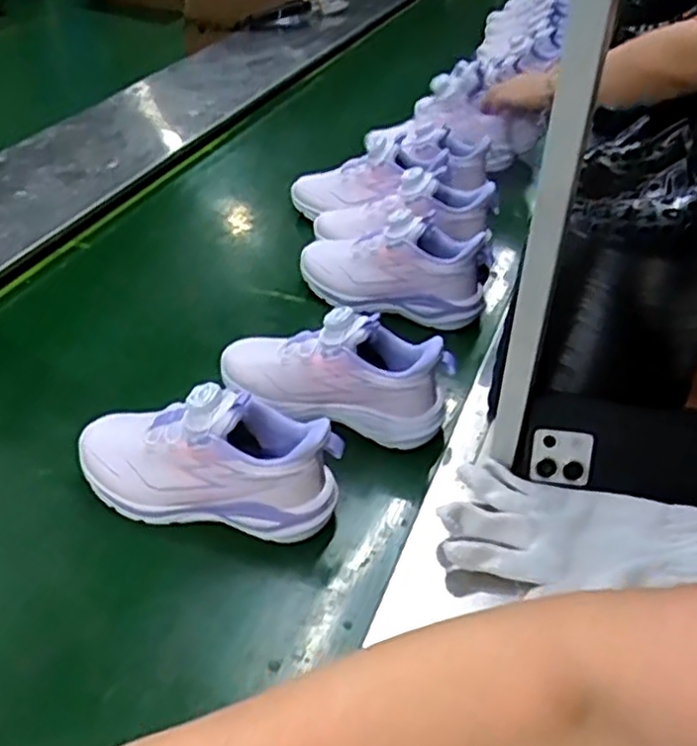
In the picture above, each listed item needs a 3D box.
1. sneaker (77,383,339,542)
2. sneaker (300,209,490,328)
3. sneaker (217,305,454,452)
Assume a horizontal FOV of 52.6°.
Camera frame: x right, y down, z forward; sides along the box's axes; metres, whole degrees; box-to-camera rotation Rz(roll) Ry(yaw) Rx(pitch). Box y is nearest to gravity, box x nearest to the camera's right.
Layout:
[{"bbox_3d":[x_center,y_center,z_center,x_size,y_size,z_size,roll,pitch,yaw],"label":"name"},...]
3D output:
[{"bbox_3d":[-0.117,0.063,0.567,0.215,0.111,0.073,10,44,6],"label":"sneaker"},{"bbox_3d":[0.048,-0.123,0.813,0.211,0.134,0.076,15,45,11],"label":"sneaker"},{"bbox_3d":[-0.016,-0.010,0.655,0.216,0.107,0.068,15,45,11],"label":"sneaker"}]

